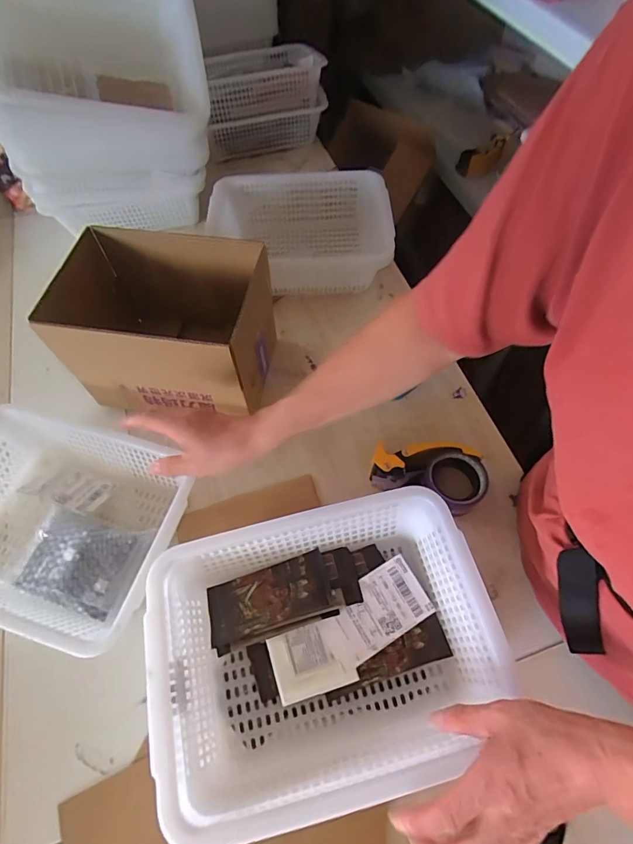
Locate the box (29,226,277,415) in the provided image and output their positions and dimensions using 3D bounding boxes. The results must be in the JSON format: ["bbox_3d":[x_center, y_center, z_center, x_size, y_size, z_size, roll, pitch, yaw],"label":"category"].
[{"bbox_3d":[-0.224,-0.150,0.688,0.289,0.223,0.226,6,62,5],"label":"box"}]

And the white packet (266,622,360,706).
[{"bbox_3d":[-0.008,0.276,0.490,0.091,0.012,0.072,-23,75,6],"label":"white packet"}]

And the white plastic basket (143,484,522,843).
[{"bbox_3d":[0.008,0.245,0.469,0.348,0.116,0.262,-13,62,-5],"label":"white plastic basket"}]

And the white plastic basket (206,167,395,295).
[{"bbox_3d":[-0.032,-0.379,0.866,0.348,0.111,0.266,-8,61,-4],"label":"white plastic basket"}]

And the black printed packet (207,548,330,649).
[{"bbox_3d":[-0.059,0.211,0.514,0.149,0.011,0.071,-22,45,1],"label":"black printed packet"}]

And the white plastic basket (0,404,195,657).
[{"bbox_3d":[-0.366,0.143,0.603,0.353,0.106,0.258,15,63,9],"label":"white plastic basket"}]

